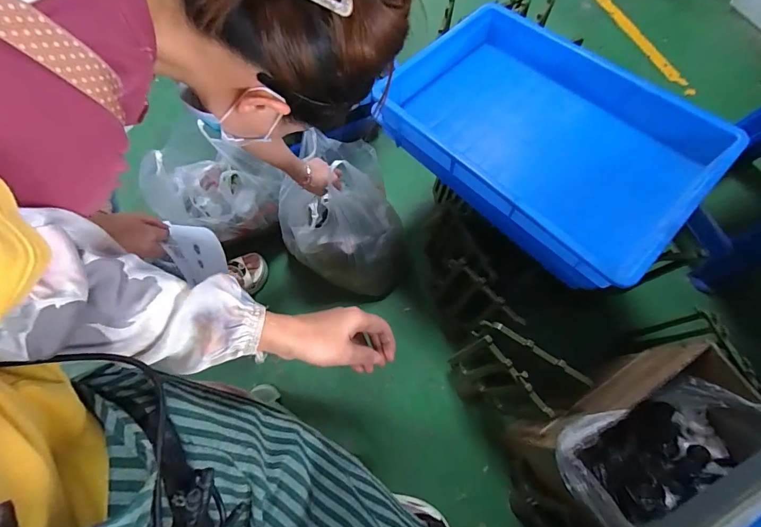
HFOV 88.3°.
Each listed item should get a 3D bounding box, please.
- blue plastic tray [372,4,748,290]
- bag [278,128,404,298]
[{"bbox_3d":[0.306,-0.251,0.744,0.538,0.122,0.370,43,76,13],"label":"blue plastic tray"},{"bbox_3d":[-0.102,-0.106,0.971,0.280,0.272,0.337,-20,72,-7],"label":"bag"}]

